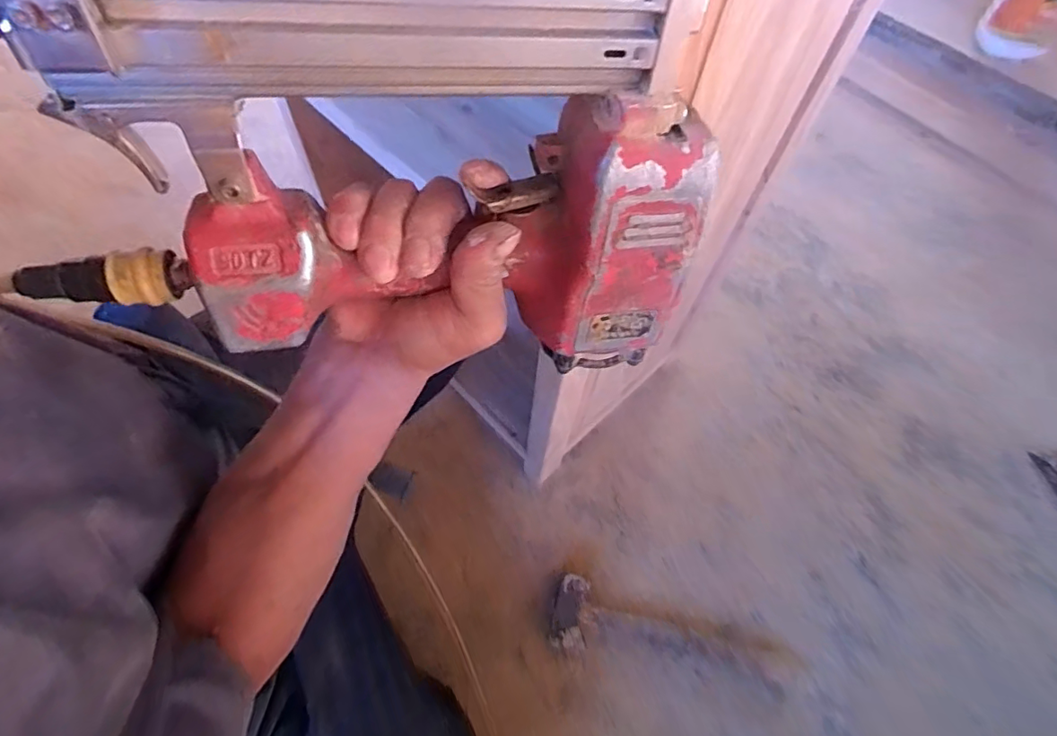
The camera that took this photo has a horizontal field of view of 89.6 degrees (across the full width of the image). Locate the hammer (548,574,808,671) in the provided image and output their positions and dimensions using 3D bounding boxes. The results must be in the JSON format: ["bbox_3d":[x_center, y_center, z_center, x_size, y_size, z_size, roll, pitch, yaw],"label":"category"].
[{"bbox_3d":[0.191,0.343,0.693,0.330,0.035,0.092,10,60,3],"label":"hammer"}]

